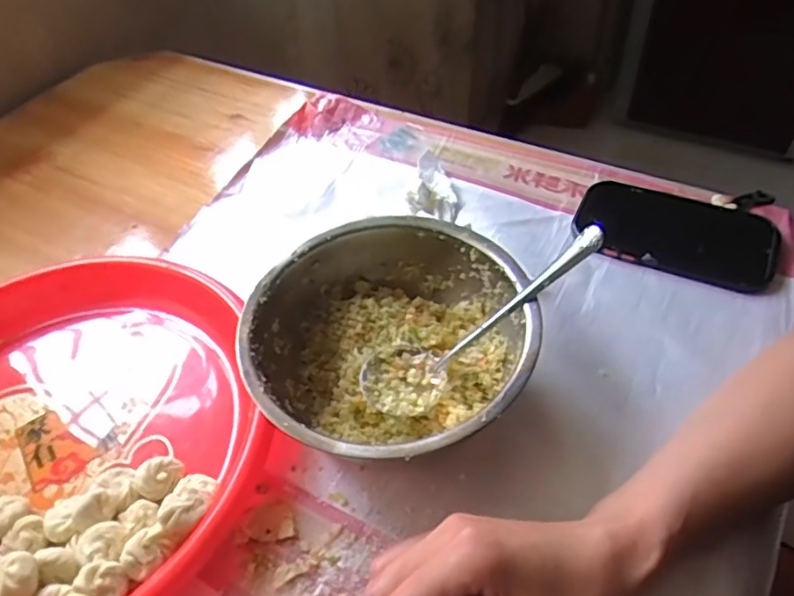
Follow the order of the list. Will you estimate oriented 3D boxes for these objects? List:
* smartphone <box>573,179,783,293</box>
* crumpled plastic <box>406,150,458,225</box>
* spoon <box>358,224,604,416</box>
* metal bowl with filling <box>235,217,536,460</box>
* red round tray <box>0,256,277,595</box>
[{"bbox_3d":[0.231,-0.056,0.492,0.153,0.010,0.090,18,53,21],"label":"smartphone"},{"bbox_3d":[0.034,-0.104,0.536,0.041,0.026,0.077,2,49,8],"label":"crumpled plastic"},{"bbox_3d":[0.054,0.014,0.372,0.174,0.030,0.047,-39,49,12],"label":"spoon"},{"bbox_3d":[-0.002,0.036,0.396,0.175,0.074,0.178,-3,48,4],"label":"metal bowl with filling"},{"bbox_3d":[-0.235,0.090,0.385,0.270,0.049,0.277,-3,48,4],"label":"red round tray"}]

